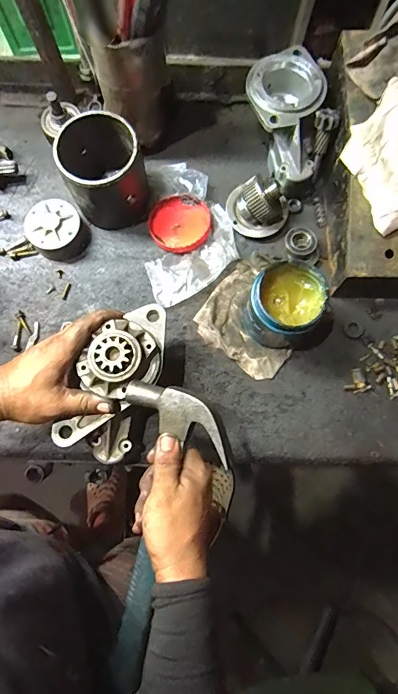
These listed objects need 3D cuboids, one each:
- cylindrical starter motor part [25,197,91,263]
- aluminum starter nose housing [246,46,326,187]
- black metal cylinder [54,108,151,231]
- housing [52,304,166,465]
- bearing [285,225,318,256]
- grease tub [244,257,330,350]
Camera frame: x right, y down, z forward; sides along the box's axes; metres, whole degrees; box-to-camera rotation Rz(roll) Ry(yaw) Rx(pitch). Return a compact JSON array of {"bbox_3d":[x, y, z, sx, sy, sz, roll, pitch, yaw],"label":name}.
[{"bbox_3d":[-0.207,-0.169,0.575,0.077,0.039,0.079,0,78,1],"label":"cylindrical starter motor part"},{"bbox_3d":[0.122,-0.333,0.576,0.105,0.090,0.189,-2,93,0],"label":"aluminum starter nose housing"},{"bbox_3d":[-0.132,-0.251,0.553,0.103,0.113,0.120,-15,79,-2],"label":"black metal cylinder"},{"bbox_3d":[-0.098,0.041,0.463,0.082,0.071,0.189,22,94,5],"label":"housing"},{"bbox_3d":[0.148,-0.152,0.576,0.045,0.020,0.042,0,78,1],"label":"bearing"},{"bbox_3d":[0.108,-0.050,0.511,0.082,0.104,0.086,0,78,1],"label":"grease tub"}]

